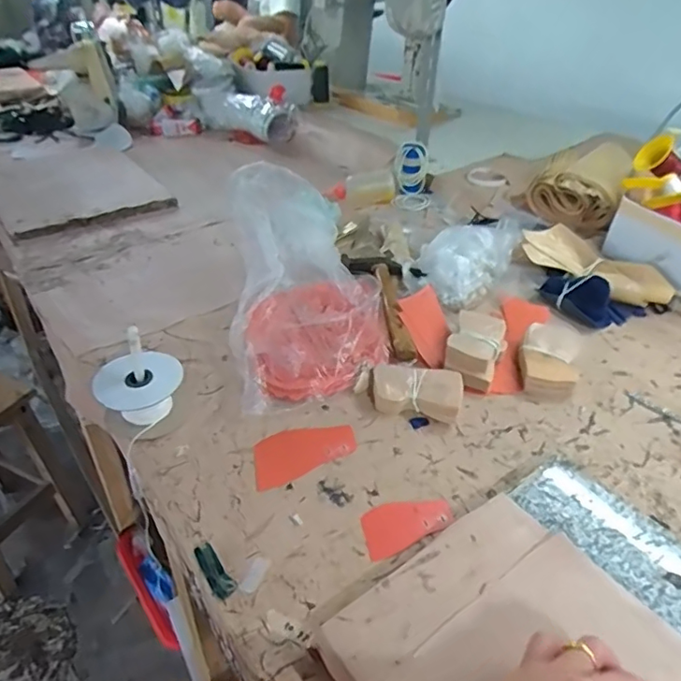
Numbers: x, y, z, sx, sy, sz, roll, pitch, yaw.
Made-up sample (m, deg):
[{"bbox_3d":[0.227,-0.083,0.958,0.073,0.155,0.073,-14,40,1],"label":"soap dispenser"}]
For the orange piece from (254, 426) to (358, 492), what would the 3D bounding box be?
[{"bbox_3d":[-0.044,0.116,0.586,0.114,0.007,0.064,-23,43,-23],"label":"orange piece"}]

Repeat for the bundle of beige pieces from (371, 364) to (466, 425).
[{"bbox_3d":[0.089,0.053,0.641,0.103,0.034,0.067,7,37,9],"label":"bundle of beige pieces"}]

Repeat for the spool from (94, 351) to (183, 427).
[{"bbox_3d":[-0.220,0.058,0.608,0.091,0.058,0.076,-11,39,-14],"label":"spool"}]

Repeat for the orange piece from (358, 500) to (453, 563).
[{"bbox_3d":[0.061,0.169,0.514,0.088,0.004,0.049,-19,41,-19],"label":"orange piece"}]

